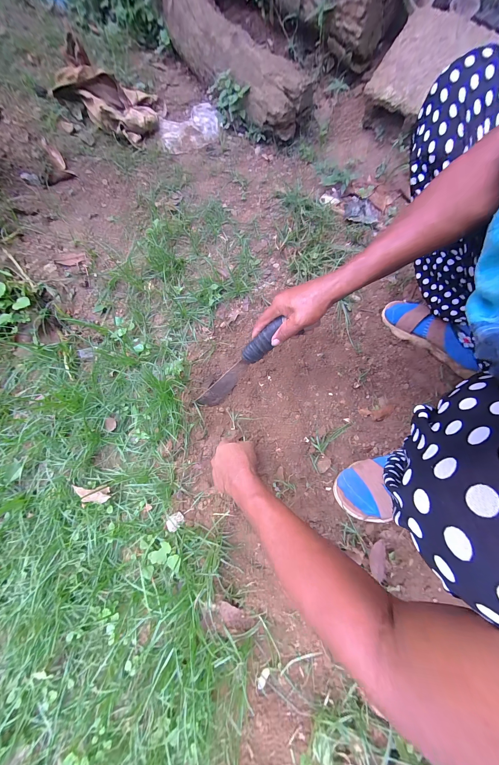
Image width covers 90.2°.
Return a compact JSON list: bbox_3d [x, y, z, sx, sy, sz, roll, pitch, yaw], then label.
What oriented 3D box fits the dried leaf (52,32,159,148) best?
[{"bbox_3d":[-0.429,-0.889,0.750,0.347,0.101,0.216,30,74,9],"label":"dried leaf"}]

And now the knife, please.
[{"bbox_3d":[-0.019,-0.024,0.443,0.043,0.225,0.027,-18,68,-52],"label":"knife"}]

